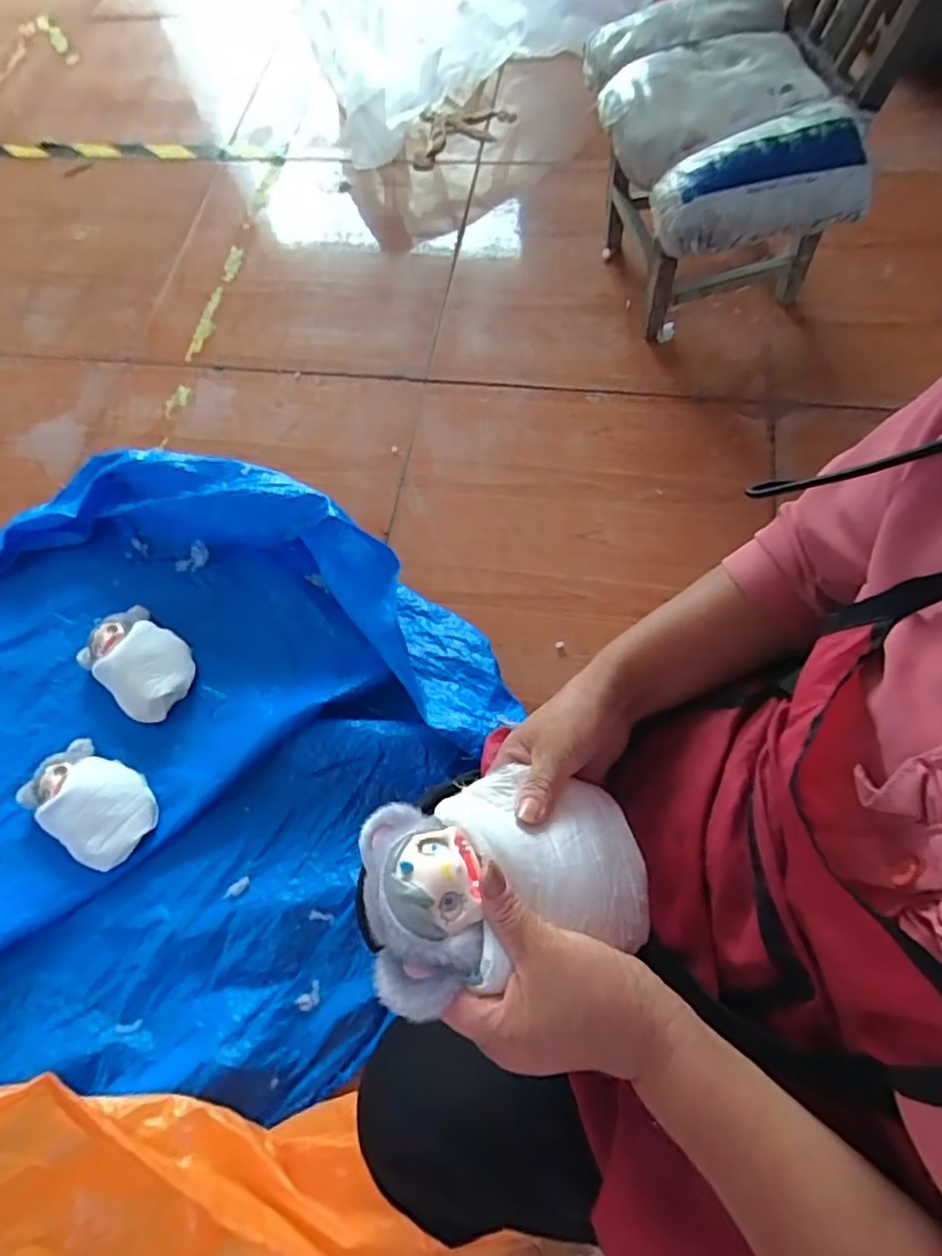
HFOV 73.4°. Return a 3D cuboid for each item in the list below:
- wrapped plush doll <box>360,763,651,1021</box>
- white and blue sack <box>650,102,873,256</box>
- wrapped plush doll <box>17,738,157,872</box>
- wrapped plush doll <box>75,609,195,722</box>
[{"bbox_3d":[0.021,0.158,0.398,0.182,0.090,0.115,-2,52,-26],"label":"wrapped plush doll"},{"bbox_3d":[0.383,-0.595,0.844,0.283,0.079,0.126,-17,67,-2],"label":"white and blue sack"},{"bbox_3d":[-0.524,0.237,0.871,0.188,0.056,0.122,34,74,14],"label":"wrapped plush doll"},{"bbox_3d":[-0.498,0.050,0.949,0.172,0.050,0.124,40,76,16],"label":"wrapped plush doll"}]

